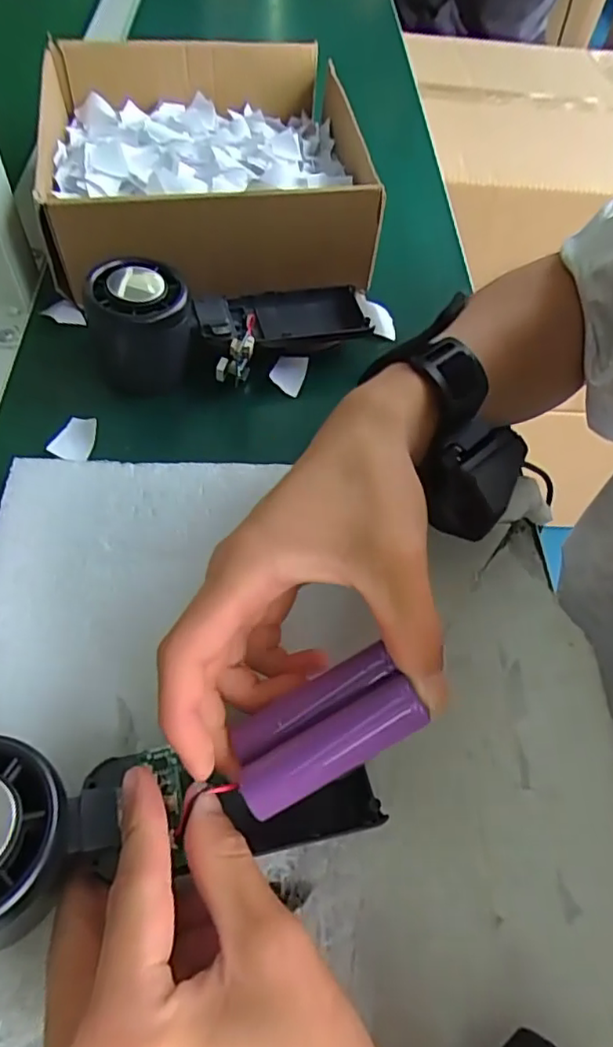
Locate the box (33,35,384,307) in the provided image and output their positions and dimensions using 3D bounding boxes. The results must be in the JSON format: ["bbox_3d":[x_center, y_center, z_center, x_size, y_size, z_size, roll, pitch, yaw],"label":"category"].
[{"bbox_3d":[-0.070,-0.266,0.434,0.210,0.073,0.270,-6,58,-8],"label":"box"}]

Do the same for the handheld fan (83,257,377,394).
[{"bbox_3d":[-0.040,-0.120,0.349,0.161,0.053,0.064,-13,59,-13],"label":"handheld fan"}]

